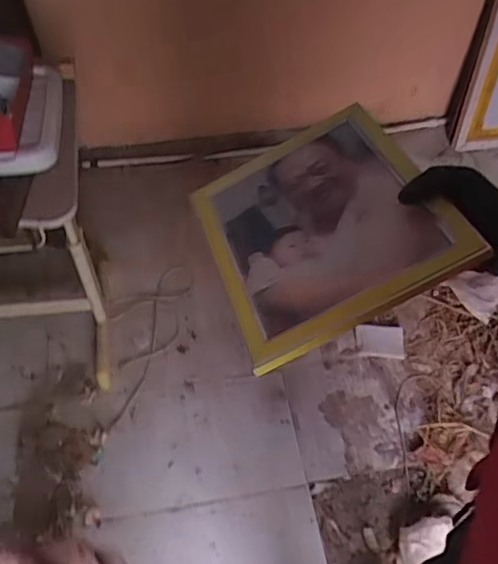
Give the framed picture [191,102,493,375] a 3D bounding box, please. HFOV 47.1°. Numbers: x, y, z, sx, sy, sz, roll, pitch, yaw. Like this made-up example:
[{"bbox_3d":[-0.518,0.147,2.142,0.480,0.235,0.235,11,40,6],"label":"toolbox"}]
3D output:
[{"bbox_3d":[0.071,-0.067,0.620,0.233,0.025,0.294,-26,45,4],"label":"framed picture"}]

